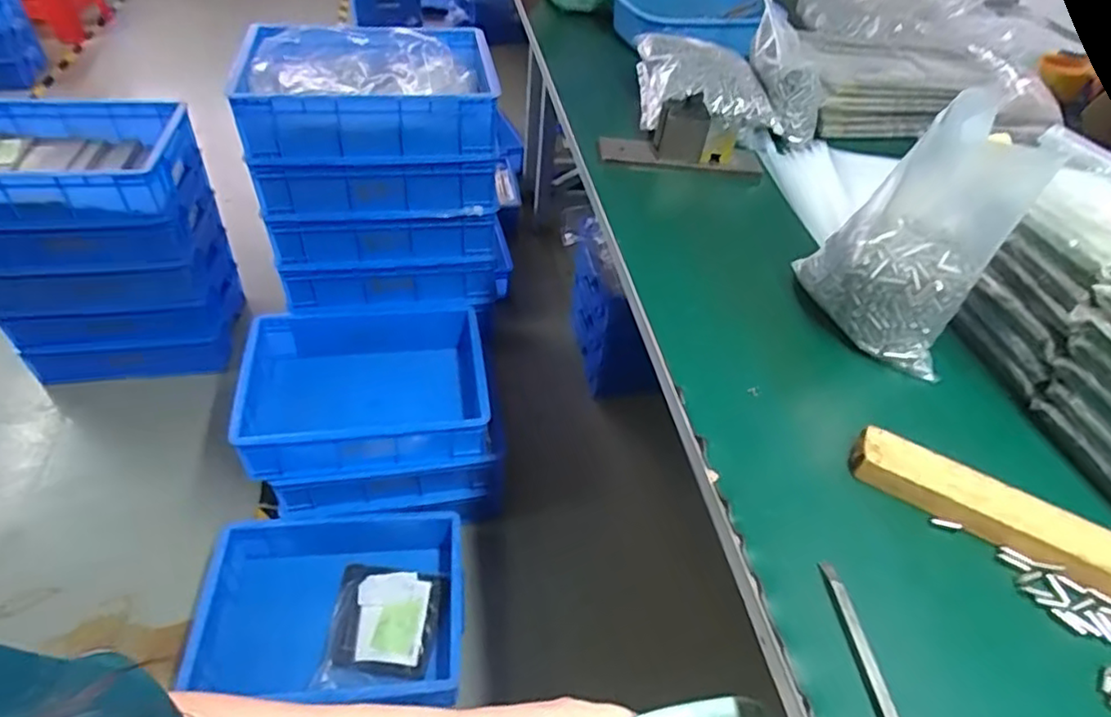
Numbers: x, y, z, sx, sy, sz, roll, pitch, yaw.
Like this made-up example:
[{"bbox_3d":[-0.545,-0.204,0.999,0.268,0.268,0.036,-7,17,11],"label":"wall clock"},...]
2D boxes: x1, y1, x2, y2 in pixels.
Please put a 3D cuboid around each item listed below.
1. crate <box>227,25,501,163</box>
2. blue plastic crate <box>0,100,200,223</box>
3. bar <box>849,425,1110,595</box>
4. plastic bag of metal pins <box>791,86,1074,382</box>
[{"bbox_3d":[-0.306,-0.443,1.072,0.387,0.128,0.269,-6,46,-12],"label":"crate"},{"bbox_3d":[-0.948,-0.383,1.234,0.434,0.115,0.306,-3,45,-9],"label":"blue plastic crate"},{"bbox_3d":[0.429,0.161,0.435,0.445,0.019,0.046,26,48,19],"label":"bar"},{"bbox_3d":[0.314,-0.110,0.560,0.104,0.186,0.128,-3,45,-9],"label":"plastic bag of metal pins"}]

